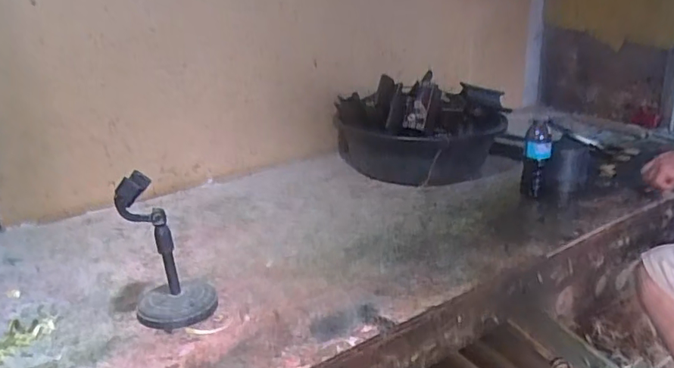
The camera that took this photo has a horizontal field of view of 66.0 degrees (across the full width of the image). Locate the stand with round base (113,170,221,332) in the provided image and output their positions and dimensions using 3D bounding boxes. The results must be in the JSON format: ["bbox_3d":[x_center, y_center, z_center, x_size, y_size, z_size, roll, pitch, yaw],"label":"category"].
[{"bbox_3d":[-0.234,0.087,0.722,0.116,0.205,0.097,-6,19,-19],"label":"stand with round base"}]

